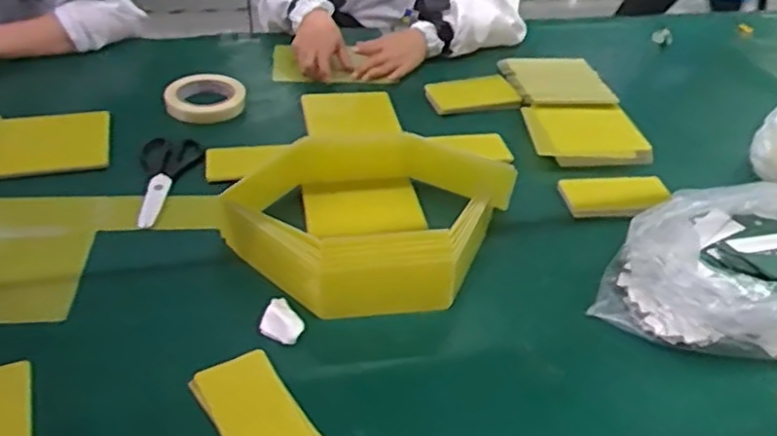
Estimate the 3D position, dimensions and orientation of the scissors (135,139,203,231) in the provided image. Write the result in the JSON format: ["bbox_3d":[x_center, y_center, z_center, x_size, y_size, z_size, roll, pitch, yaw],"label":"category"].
[{"bbox_3d":[-0.283,-0.048,0.861,0.073,0.018,0.168,8,45,-12],"label":"scissors"}]

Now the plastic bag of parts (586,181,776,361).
[{"bbox_3d":[0.415,0.056,0.749,0.379,0.095,0.189,-6,38,-13],"label":"plastic bag of parts"}]

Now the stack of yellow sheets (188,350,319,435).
[{"bbox_3d":[-0.113,0.175,0.590,0.075,0.014,0.145,-23,45,-31],"label":"stack of yellow sheets"}]

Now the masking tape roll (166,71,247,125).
[{"bbox_3d":[-0.274,-0.179,1.012,0.104,0.032,0.109,3,37,-2],"label":"masking tape roll"}]

